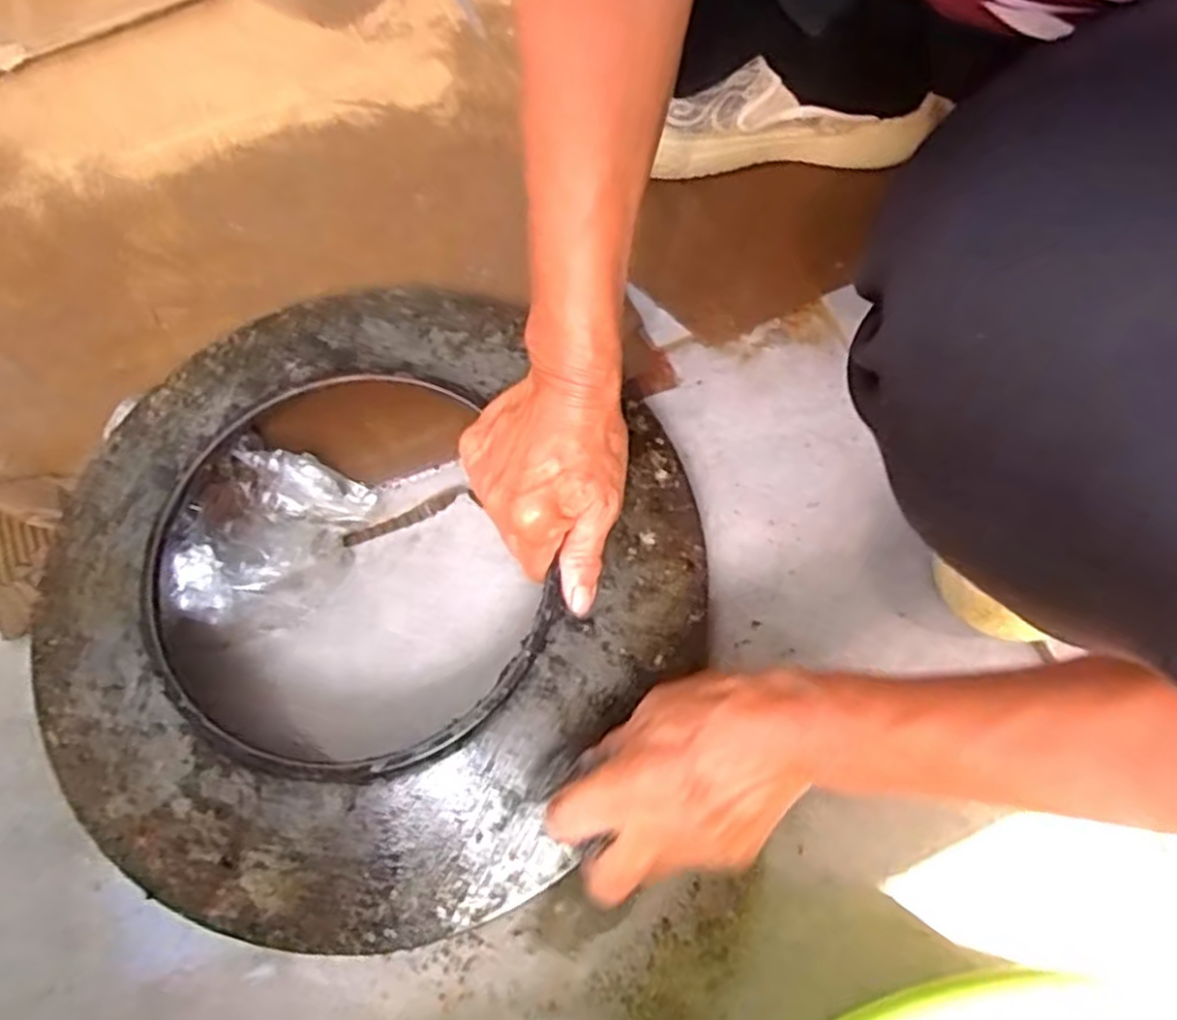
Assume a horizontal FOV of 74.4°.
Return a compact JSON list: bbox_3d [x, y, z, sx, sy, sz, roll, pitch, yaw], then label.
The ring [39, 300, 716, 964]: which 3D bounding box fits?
[{"bbox_3d":[-0.133,0.032,0.427,0.354,0.041,0.353,-1,70,1],"label":"ring"}]

